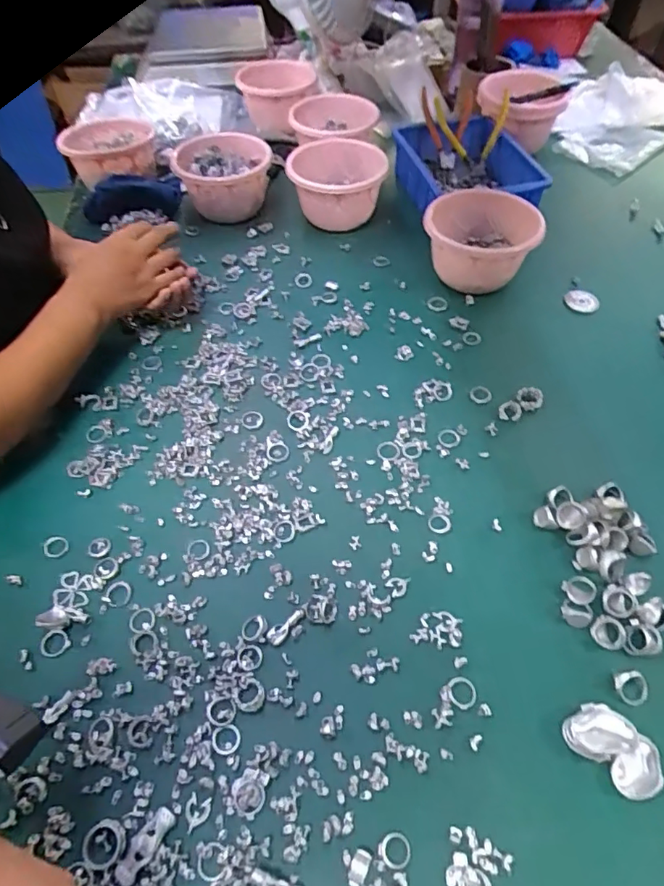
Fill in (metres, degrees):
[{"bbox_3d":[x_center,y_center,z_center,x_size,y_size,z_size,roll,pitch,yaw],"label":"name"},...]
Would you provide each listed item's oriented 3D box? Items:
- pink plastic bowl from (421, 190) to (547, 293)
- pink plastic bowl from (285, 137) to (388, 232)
[{"bbox_3d":[0.198,-0.265,0.725,0.147,0.096,0.113,13,56,10],"label":"pink plastic bowl"},{"bbox_3d":[0.006,-0.388,0.820,0.135,0.097,0.148,-1,55,1],"label":"pink plastic bowl"}]

